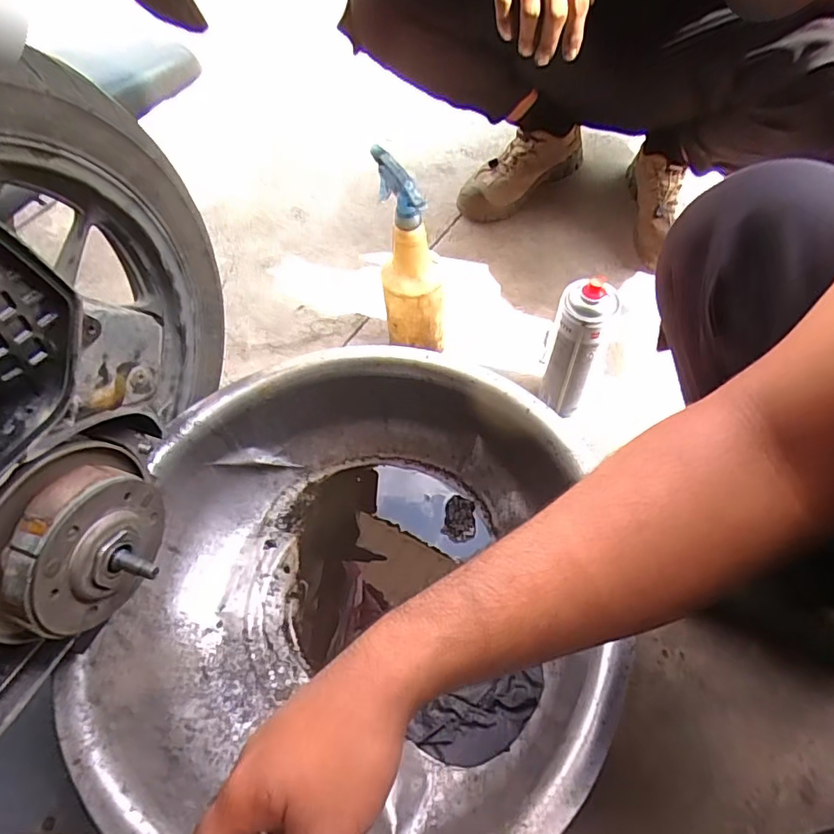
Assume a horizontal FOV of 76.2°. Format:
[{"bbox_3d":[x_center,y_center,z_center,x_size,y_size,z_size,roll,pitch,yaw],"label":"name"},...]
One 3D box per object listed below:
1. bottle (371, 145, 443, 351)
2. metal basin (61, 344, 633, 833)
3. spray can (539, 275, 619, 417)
[{"bbox_3d":[-0.010,-0.190,0.665,0.078,0.259,0.073,-7,58,0],"label":"bottle"},{"bbox_3d":[-0.057,0.165,0.550,0.444,0.173,0.493,-1,58,4],"label":"metal basin"},{"bbox_3d":[0.195,-0.080,0.656,0.062,0.219,0.065,14,60,13],"label":"spray can"}]

